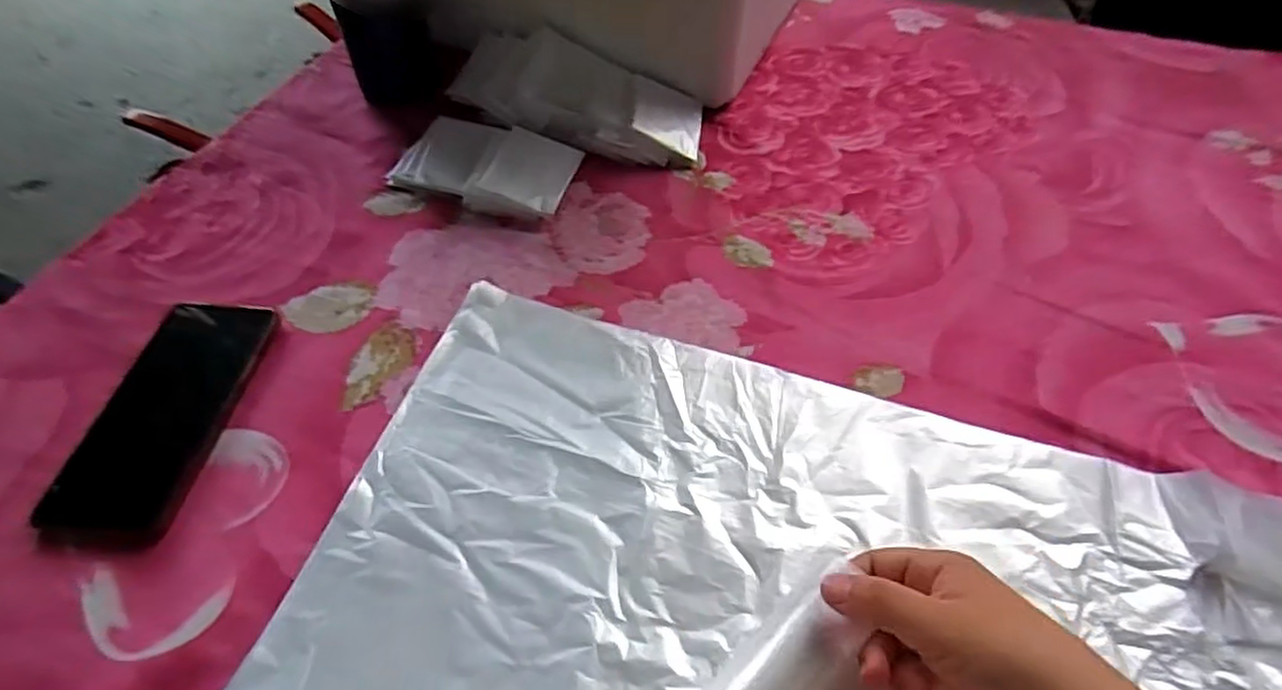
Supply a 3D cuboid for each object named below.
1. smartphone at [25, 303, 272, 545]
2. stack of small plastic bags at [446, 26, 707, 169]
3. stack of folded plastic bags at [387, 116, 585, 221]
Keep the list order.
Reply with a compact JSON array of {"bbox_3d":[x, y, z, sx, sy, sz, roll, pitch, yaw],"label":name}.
[{"bbox_3d":[-0.291,0.038,0.407,0.075,0.010,0.164,6,53,4],"label":"smartphone"},{"bbox_3d":[-0.054,-0.222,0.591,0.222,0.057,0.098,16,54,12],"label":"stack of small plastic bags"},{"bbox_3d":[-0.130,-0.145,0.540,0.146,0.030,0.086,13,54,10],"label":"stack of folded plastic bags"}]

